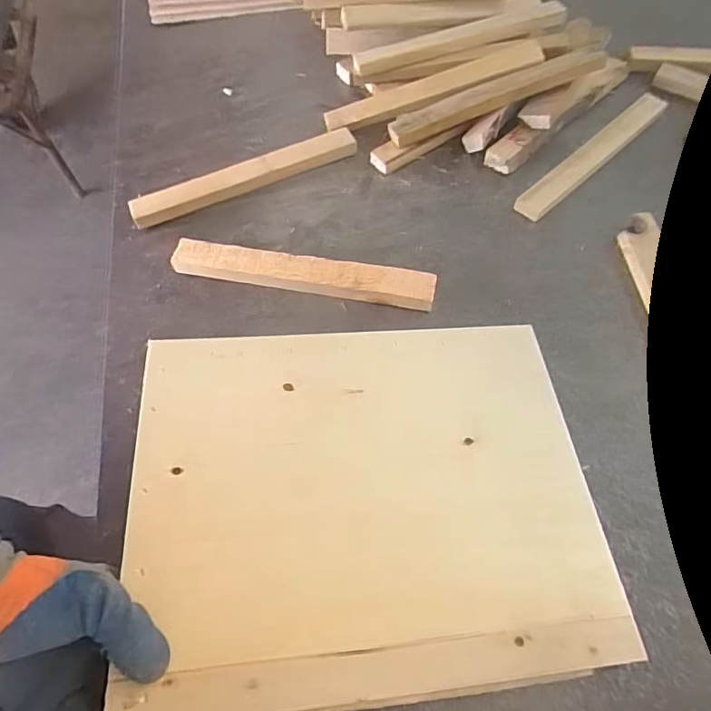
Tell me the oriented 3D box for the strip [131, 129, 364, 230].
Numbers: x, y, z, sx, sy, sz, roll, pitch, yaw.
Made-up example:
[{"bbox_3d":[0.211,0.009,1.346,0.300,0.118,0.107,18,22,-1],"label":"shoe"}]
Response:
[{"bbox_3d":[-0.134,-0.222,0.642,0.286,0.018,0.035,-22,61,-11],"label":"strip"}]

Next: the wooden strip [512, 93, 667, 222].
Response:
[{"bbox_3d":[0.303,-0.256,0.648,0.296,0.019,0.030,-40,66,-20],"label":"wooden strip"}]

